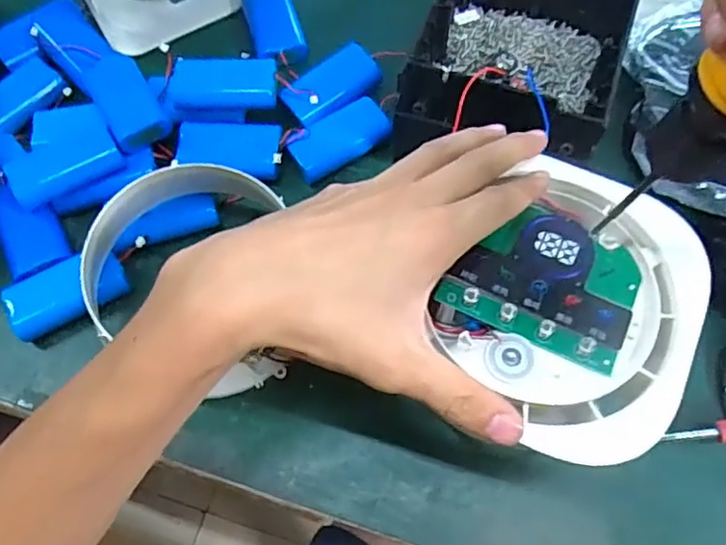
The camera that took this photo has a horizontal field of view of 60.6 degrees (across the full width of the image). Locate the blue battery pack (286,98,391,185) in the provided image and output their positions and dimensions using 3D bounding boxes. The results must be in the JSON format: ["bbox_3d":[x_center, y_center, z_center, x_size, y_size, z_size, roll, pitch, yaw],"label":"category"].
[{"bbox_3d":[-0.015,-0.090,0.405,0.070,0.019,0.031,-35,69,-13],"label":"blue battery pack"}]

